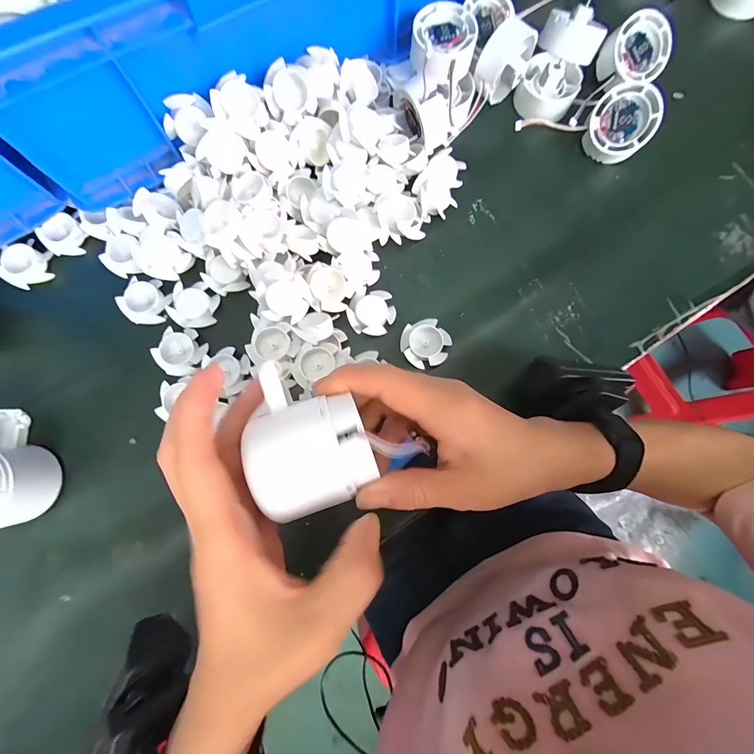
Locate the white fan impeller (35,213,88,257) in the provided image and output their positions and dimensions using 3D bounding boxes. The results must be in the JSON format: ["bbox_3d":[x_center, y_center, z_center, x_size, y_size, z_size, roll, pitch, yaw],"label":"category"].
[{"bbox_3d":[-0.280,-0.125,0.306,0.032,0.018,0.034,0,80,0],"label":"white fan impeller"}]

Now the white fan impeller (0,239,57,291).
[{"bbox_3d":[-0.308,-0.099,0.301,0.036,0.019,0.034,-15,80,-3],"label":"white fan impeller"}]

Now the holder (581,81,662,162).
[{"bbox_3d":[0.218,-0.226,0.304,0.053,0.019,0.055,8,113,19],"label":"holder"}]

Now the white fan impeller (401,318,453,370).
[{"bbox_3d":[0.041,-0.028,0.288,0.039,0.013,0.039,0,80,0],"label":"white fan impeller"}]

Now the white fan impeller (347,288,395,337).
[{"bbox_3d":[-0.005,-0.055,0.295,0.039,0.012,0.039,14,80,2],"label":"white fan impeller"}]

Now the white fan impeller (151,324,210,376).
[{"bbox_3d":[-0.166,-0.021,0.287,0.036,0.013,0.040,14,80,2],"label":"white fan impeller"}]

